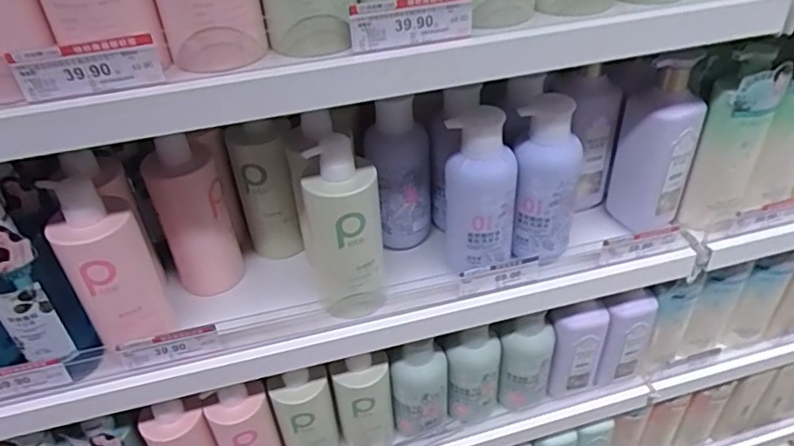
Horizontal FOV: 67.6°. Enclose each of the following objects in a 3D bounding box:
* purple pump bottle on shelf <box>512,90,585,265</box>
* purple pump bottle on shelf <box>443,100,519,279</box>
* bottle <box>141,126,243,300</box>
[{"bbox_3d":[0.176,-0.046,0.692,0.079,0.186,0.070,9,42,14],"label":"purple pump bottle on shelf"},{"bbox_3d":[0.096,-0.036,0.678,0.087,0.181,0.066,-7,41,-4],"label":"purple pump bottle on shelf"},{"bbox_3d":[-0.238,-0.014,0.696,0.077,0.226,0.076,-17,42,-16],"label":"bottle"}]

